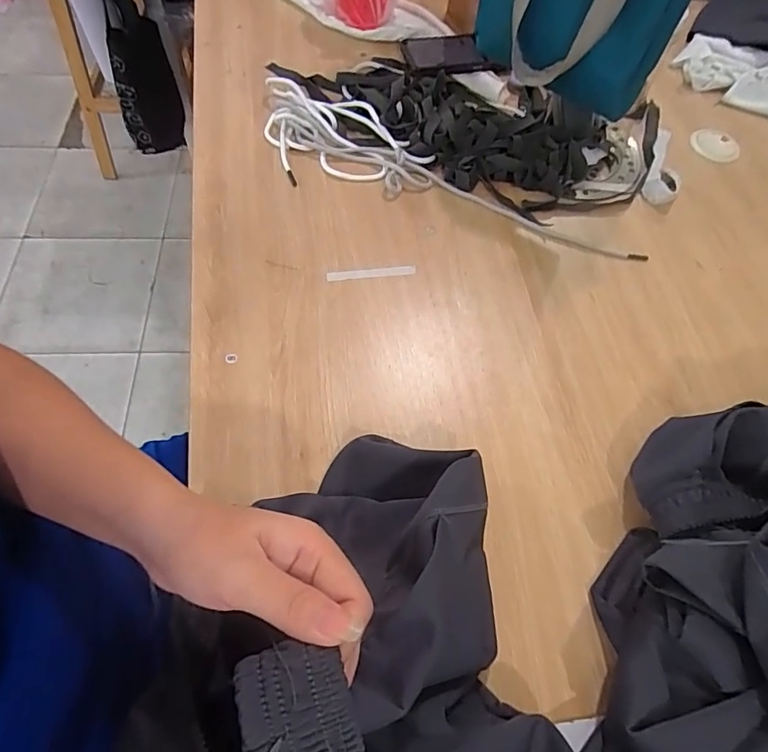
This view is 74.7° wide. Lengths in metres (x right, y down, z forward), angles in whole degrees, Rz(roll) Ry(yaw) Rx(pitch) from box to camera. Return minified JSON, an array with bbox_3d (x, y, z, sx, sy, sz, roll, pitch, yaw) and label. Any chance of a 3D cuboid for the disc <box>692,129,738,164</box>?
[{"bbox_3d":[0.459,-0.319,0.699,0.067,0.008,0.067,24,63,9],"label":"disc"}]

